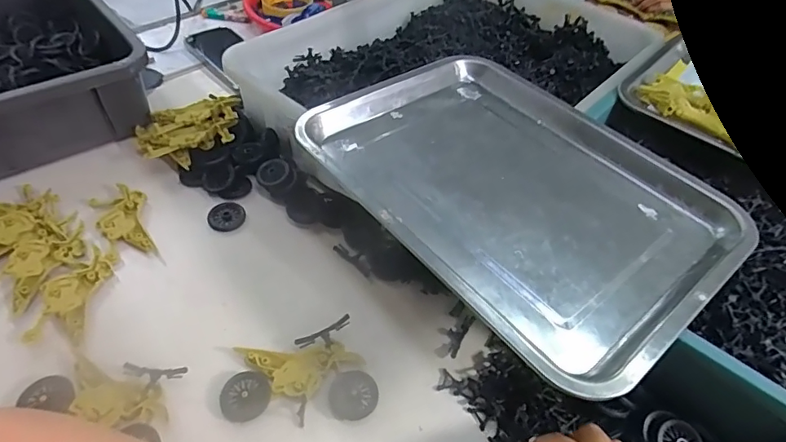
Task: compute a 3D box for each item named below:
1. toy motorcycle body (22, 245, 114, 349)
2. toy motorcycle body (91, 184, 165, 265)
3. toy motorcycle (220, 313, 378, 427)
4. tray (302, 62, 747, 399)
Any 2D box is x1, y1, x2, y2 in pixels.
[{"bbox_3d":[-0.281,0.063,0.434,0.047,0.009,0.091,5,46,-2],"label":"toy motorcycle body"},{"bbox_3d":[-0.269,0.003,0.499,0.049,0.013,0.107,-22,52,-25],"label":"toy motorcycle body"},{"bbox_3d":[-0.078,0.130,0.399,0.116,0.020,0.077,-9,48,-15],"label":"toy motorcycle"},{"bbox_3d":[0.106,-0.035,0.440,0.253,0.029,0.343,-32,56,-28],"label":"tray"}]

